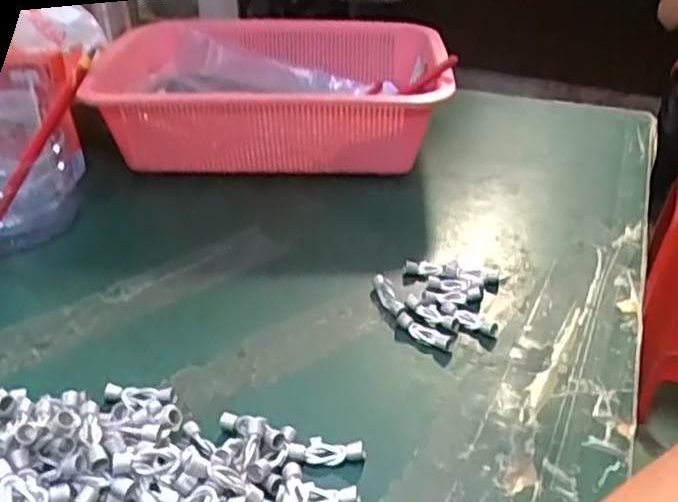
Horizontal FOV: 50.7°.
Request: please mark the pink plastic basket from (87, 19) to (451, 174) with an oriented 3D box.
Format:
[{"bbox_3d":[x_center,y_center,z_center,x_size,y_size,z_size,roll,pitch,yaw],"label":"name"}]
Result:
[{"bbox_3d":[-0.054,-0.135,0.628,0.278,0.097,0.197,2,32,3],"label":"pink plastic basket"}]

